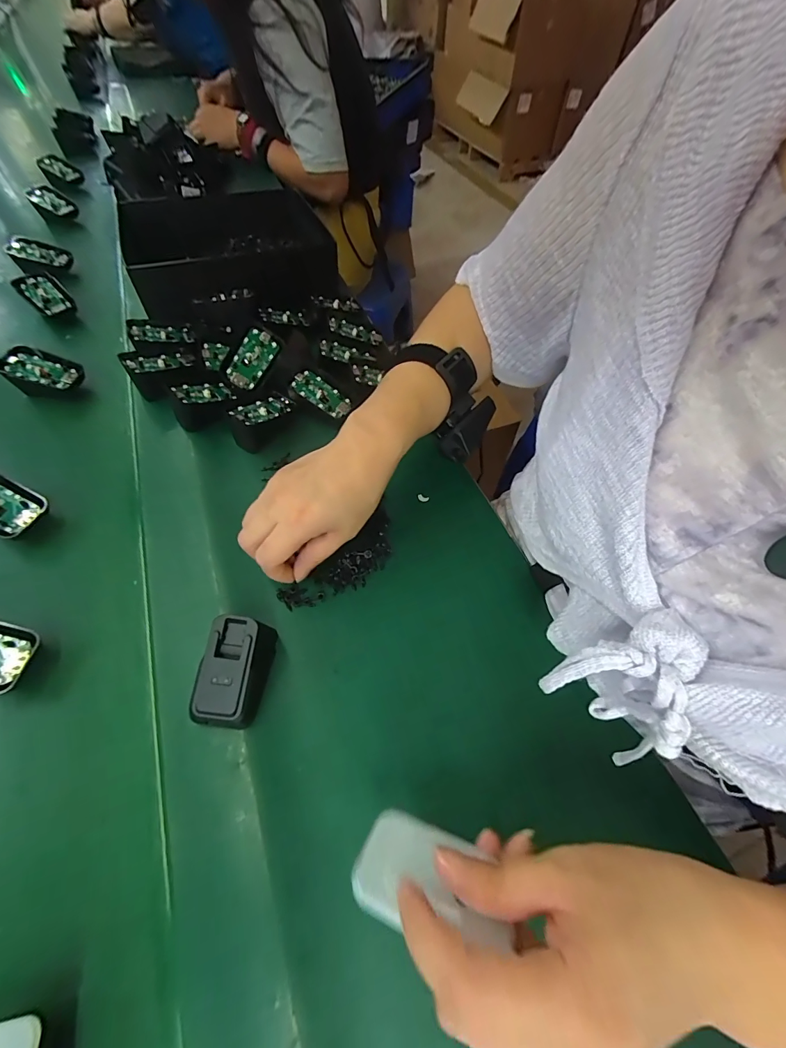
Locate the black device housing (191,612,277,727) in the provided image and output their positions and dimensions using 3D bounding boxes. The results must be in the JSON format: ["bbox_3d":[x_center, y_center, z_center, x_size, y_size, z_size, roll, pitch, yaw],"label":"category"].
[{"bbox_3d":[-0.105,0.096,0.264,0.034,0.038,0.068,4,57,3],"label":"black device housing"}]

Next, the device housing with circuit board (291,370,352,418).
[{"bbox_3d":[-0.073,-0.136,0.416,0.064,0.006,0.032,35,62,-3],"label":"device housing with circuit board"}]

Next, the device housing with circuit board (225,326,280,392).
[{"bbox_3d":[-0.148,-0.172,0.420,0.036,0.010,0.065,31,78,-23],"label":"device housing with circuit board"}]

